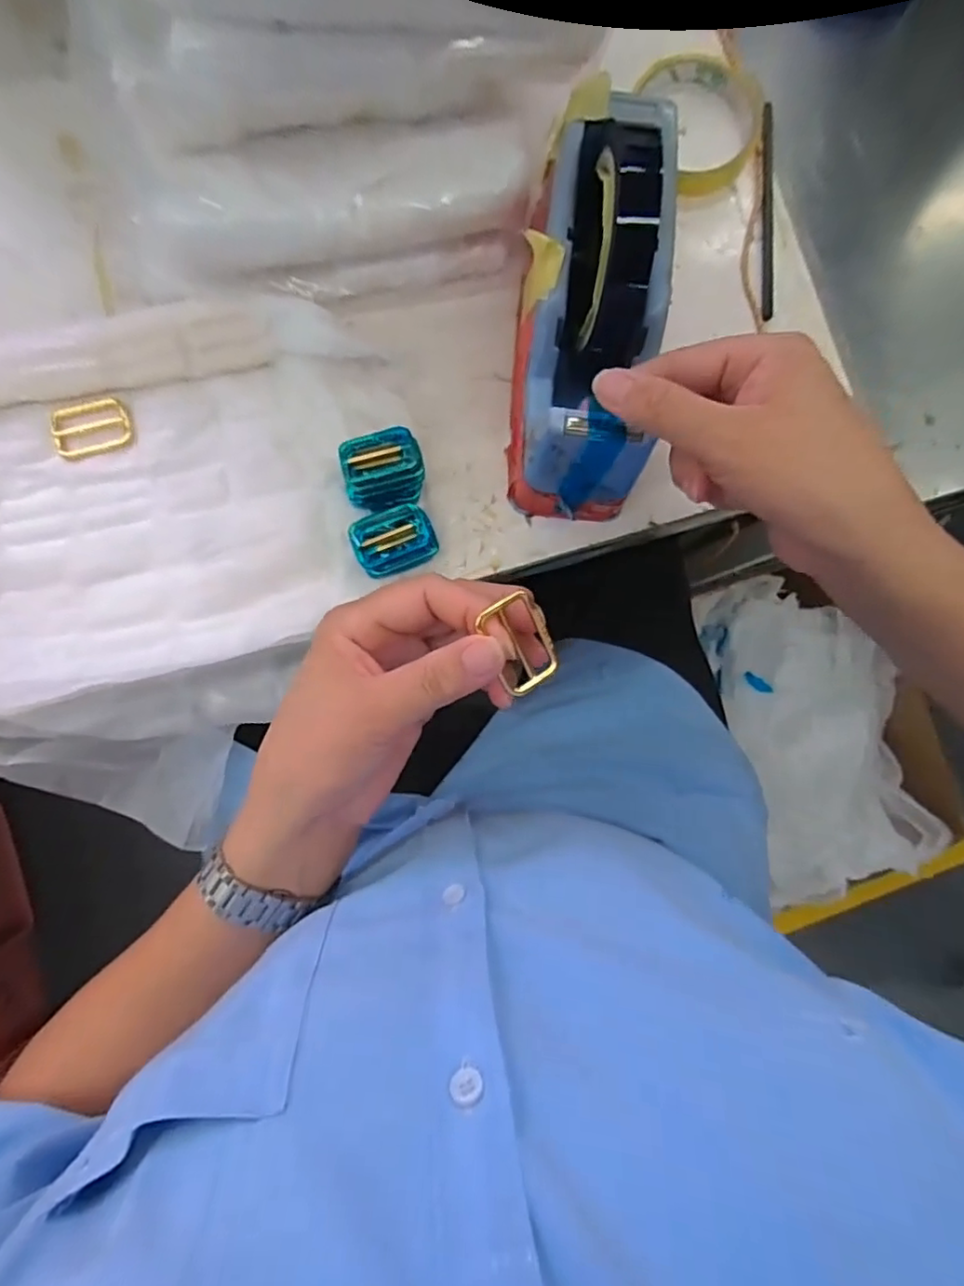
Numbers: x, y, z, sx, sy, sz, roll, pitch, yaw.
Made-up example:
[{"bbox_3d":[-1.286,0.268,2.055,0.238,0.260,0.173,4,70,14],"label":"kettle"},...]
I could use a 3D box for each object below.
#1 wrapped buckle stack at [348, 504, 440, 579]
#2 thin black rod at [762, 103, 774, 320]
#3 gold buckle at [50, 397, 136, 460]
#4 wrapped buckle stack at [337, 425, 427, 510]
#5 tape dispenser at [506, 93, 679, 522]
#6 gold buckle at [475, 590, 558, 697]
[{"bbox_3d":[-0.052,-0.060,0.364,0.047,0.023,0.039,-23,86,-7],"label":"wrapped buckle stack"},{"bbox_3d":[0.192,-0.292,0.407,0.009,0.005,0.154,2,84,-5],"label":"thin black rod"},{"bbox_3d":[-0.235,-0.130,0.366,0.047,0.004,0.034,-16,86,-6],"label":"gold buckle"},{"bbox_3d":[-0.058,-0.102,0.360,0.046,0.031,0.039,-9,85,-6],"label":"wrapped buckle stack"},{"bbox_3d":[0.064,-0.176,0.333,0.072,0.085,0.203,4,97,-4],"label":"tape dispenser"},{"bbox_3d":[0.018,0.000,0.272,0.027,0.008,0.044,-23,109,-7],"label":"gold buckle"}]

